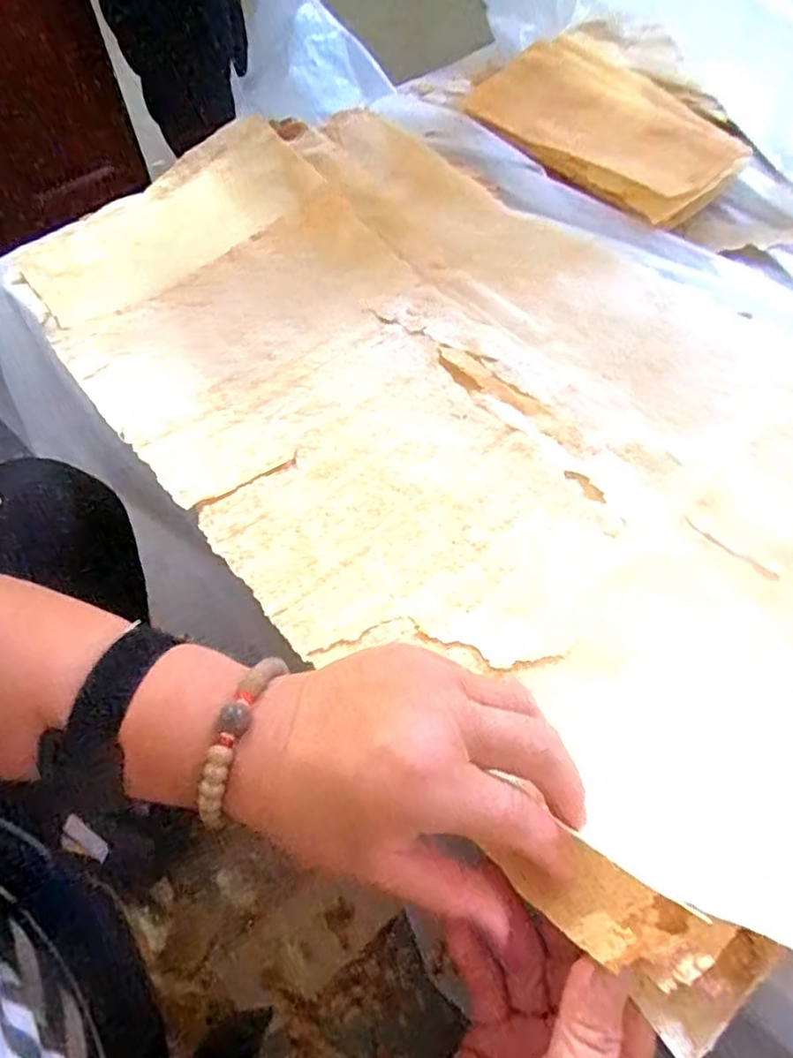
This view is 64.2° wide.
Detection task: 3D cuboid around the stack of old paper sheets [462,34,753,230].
[{"bbox_3d":[0.203,-0.395,0.609,0.165,0.025,0.275,-30,61,-14],"label":"stack of old paper sheets"}]

